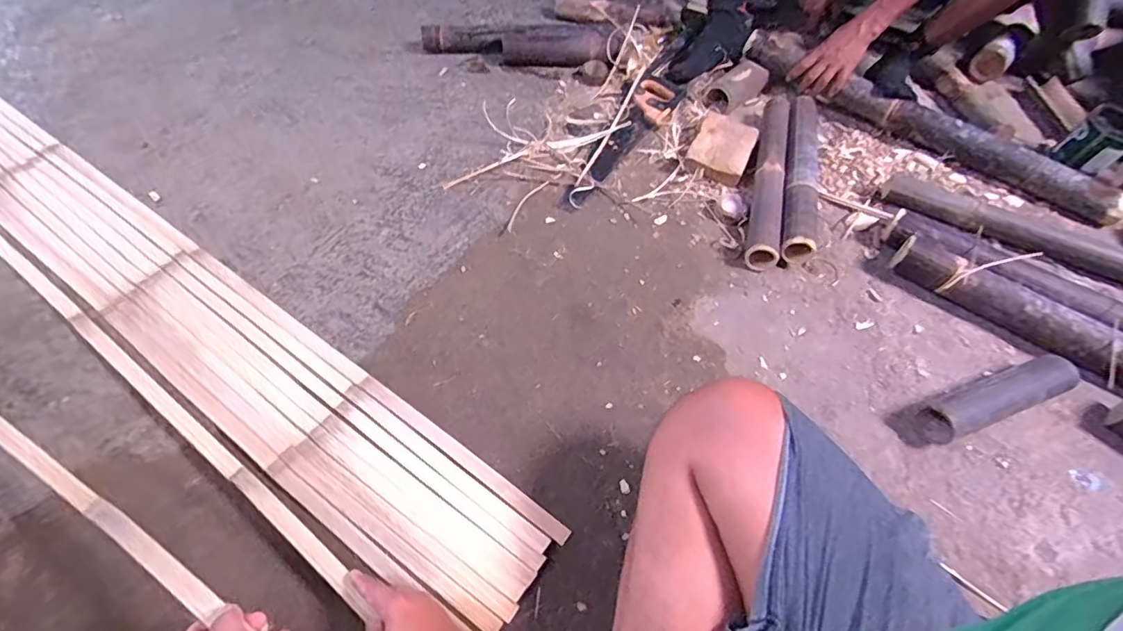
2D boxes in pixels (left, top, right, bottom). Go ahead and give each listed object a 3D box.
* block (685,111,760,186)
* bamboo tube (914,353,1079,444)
[{"bbox_3d":[0.340,-0.356,1.131,0.120,0.041,0.189,22,55,12],"label":"block"},{"bbox_3d":[0.668,0.122,0.814,0.289,0.061,0.062,-16,56,-16],"label":"bamboo tube"}]

